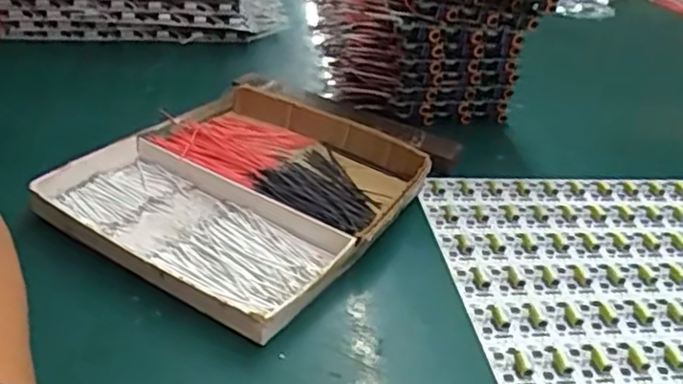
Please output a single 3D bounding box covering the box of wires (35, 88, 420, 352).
[{"bbox_3d":[-0.061,-0.002,0.456,0.190,0.026,0.205,21,36,23],"label":"box of wires"}]

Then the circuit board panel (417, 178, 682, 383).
[{"bbox_3d":[0.211,0.057,0.436,0.283,0.004,0.229,0,33,-9],"label":"circuit board panel"}]

